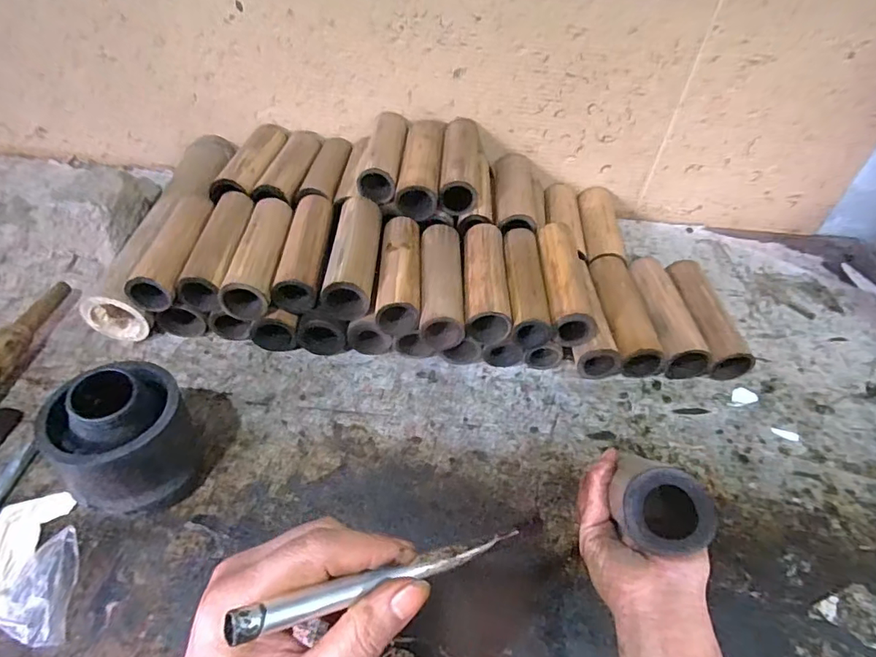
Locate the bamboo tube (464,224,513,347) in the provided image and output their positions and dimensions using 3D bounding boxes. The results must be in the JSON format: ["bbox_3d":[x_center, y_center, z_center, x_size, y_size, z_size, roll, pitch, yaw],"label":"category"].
[{"bbox_3d":[0.058,-0.059,0.635,0.054,0.063,0.172,4,43,-2],"label":"bamboo tube"}]

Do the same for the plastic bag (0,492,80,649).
[{"bbox_3d":[-0.332,0.188,0.408,0.069,0.023,0.127,-7,45,-15],"label":"plastic bag"}]

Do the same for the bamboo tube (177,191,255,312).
[{"bbox_3d":[-0.270,-0.101,0.635,0.054,0.050,0.183,3,43,-4],"label":"bamboo tube"}]

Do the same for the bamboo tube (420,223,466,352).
[{"bbox_3d":[0.005,-0.057,0.624,0.048,0.058,0.171,3,43,-4],"label":"bamboo tube"}]

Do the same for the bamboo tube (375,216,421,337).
[{"bbox_3d":[-0.047,-0.072,0.625,0.051,0.043,0.186,3,43,-4],"label":"bamboo tube"}]

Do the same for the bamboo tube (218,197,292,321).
[{"bbox_3d":[-0.213,-0.094,0.622,0.054,0.054,0.183,4,43,-3],"label":"bamboo tube"}]

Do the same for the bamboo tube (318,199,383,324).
[{"bbox_3d":[-0.102,-0.092,0.631,0.057,0.058,0.179,5,43,-2],"label":"bamboo tube"}]

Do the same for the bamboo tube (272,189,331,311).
[{"bbox_3d":[-0.163,-0.101,0.635,0.052,0.043,0.182,3,43,-4],"label":"bamboo tube"}]

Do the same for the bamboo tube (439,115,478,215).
[{"bbox_3d":[0.032,-0.242,0.730,0.052,0.048,0.180,5,43,-1],"label":"bamboo tube"}]

